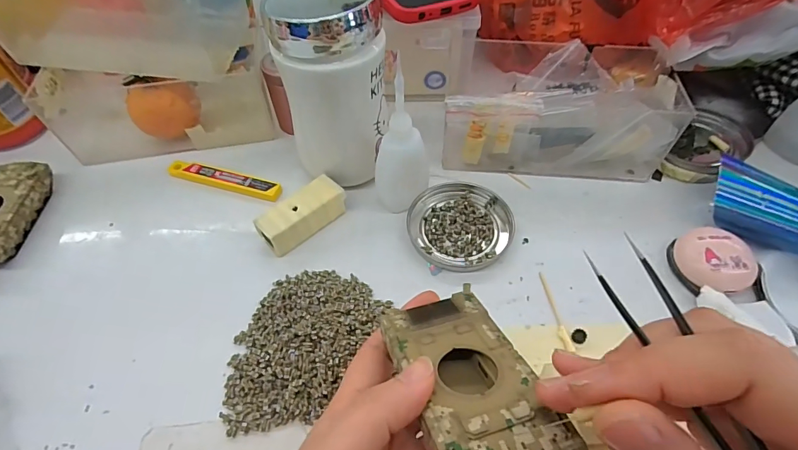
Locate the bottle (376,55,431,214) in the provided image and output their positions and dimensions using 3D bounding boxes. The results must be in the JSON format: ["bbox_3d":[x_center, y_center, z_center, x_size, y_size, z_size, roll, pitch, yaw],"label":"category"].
[{"bbox_3d":[0.000,-0.055,0.300,0.032,0.112,0.033,19,56,16],"label":"bottle"}]

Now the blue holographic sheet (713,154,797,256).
[{"bbox_3d":[0.272,0.000,0.289,0.042,0.042,0.117,-33,59,-20],"label":"blue holographic sheet"}]

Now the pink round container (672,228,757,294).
[{"bbox_3d":[0.217,0.024,0.291,0.043,0.024,0.045,-1,53,1],"label":"pink round container"}]

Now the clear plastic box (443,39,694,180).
[{"bbox_3d":[0.128,-0.102,0.356,0.172,0.071,0.100,2,54,4],"label":"clear plastic box"}]

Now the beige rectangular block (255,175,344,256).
[{"bbox_3d":[-0.073,-0.006,0.321,0.067,0.027,0.028,-38,61,-23],"label":"beige rectangular block"}]

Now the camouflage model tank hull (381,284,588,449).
[{"bbox_3d":[0.030,0.069,0.175,0.051,0.023,0.094,-14,31,-8],"label":"camouflage model tank hull"}]

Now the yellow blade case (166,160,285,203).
[{"bbox_3d":[-0.149,-0.038,0.357,0.108,0.008,0.017,15,55,13],"label":"yellow blade case"}]

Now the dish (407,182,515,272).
[{"bbox_3d":[0.048,-0.003,0.328,0.077,0.007,0.082,-1,53,1],"label":"dish"}]

